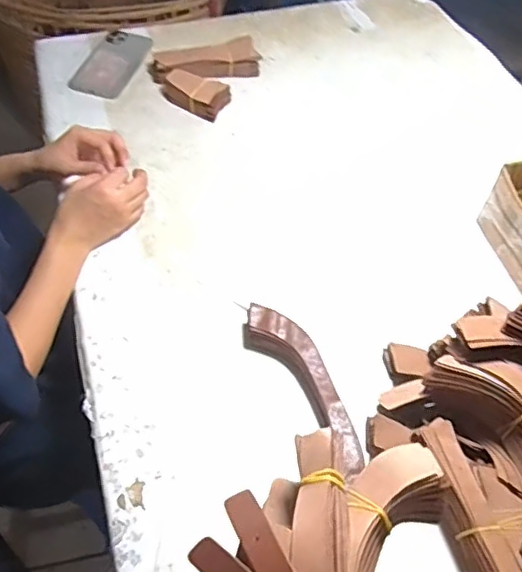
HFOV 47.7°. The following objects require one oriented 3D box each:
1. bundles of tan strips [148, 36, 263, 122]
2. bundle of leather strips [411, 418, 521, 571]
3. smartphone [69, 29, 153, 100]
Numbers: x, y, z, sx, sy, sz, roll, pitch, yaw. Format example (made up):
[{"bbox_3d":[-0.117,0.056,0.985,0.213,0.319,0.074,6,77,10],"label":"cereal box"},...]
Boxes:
[{"bbox_3d":[-0.096,-0.349,0.943,0.155,0.024,0.177,25,57,15],"label":"bundles of tan strips"},{"bbox_3d":[0.189,0.213,0.517,0.029,0.039,0.191,-13,56,-12],"label":"bundle of leather strips"},{"bbox_3d":[-0.242,-0.364,0.961,0.091,0.013,0.162,16,58,9],"label":"smartphone"}]

